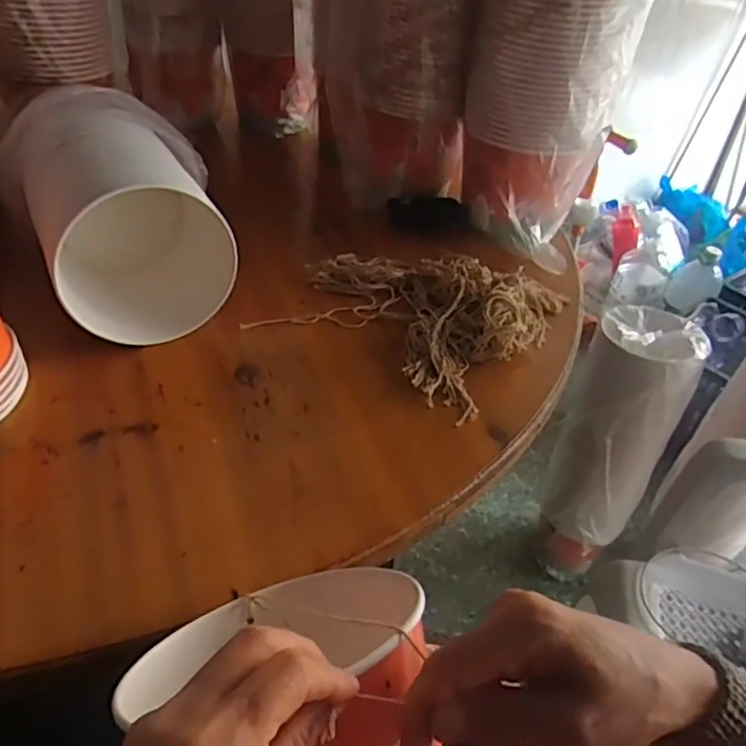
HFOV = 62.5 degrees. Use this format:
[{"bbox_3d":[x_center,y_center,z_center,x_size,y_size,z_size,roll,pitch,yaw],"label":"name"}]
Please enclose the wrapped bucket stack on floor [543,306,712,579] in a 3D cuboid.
[{"bbox_3d":[0.445,0.156,1.186,0.186,0.577,0.163,22,42,18],"label":"wrapped bucket stack on floor"}]

